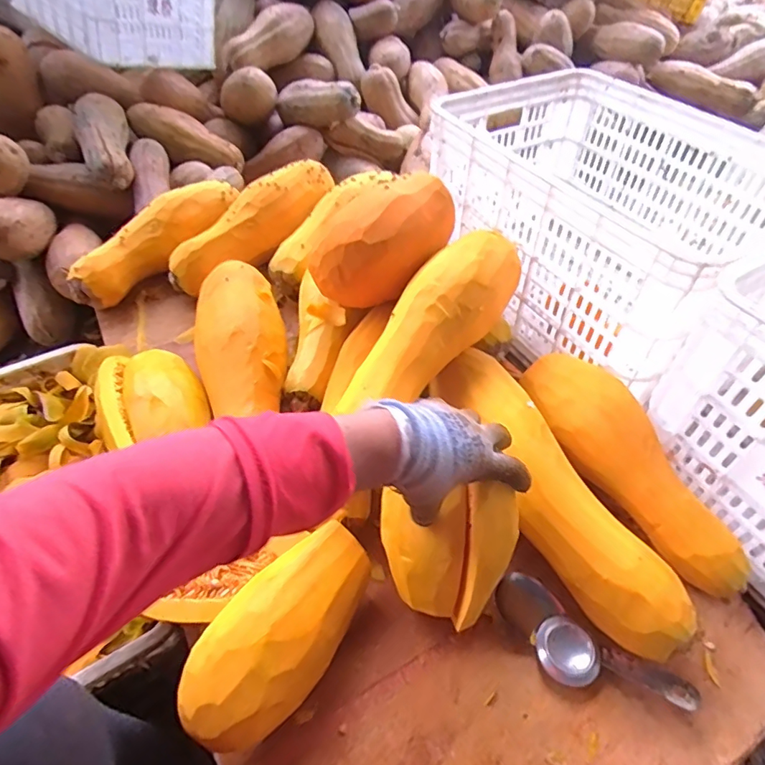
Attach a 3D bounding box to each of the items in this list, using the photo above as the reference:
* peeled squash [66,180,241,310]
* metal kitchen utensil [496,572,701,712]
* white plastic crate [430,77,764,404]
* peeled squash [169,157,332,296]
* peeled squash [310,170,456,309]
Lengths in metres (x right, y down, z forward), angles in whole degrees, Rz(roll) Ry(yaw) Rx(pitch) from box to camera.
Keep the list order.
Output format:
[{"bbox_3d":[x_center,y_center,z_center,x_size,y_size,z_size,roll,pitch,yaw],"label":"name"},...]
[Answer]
[{"bbox_3d":[-0.406,-0.261,0.894,0.080,0.099,0.334,33,58,25],"label":"peeled squash"},{"bbox_3d":[0.205,0.279,0.508,0.199,0.042,0.070,31,57,24],"label":"metal kitchen utensil"},{"bbox_3d":[0.343,-0.266,0.789,0.372,0.239,0.497,-29,56,-22],"label":"white plastic crate"},{"bbox_3d":[-0.230,-0.297,0.907,0.106,0.092,0.363,31,57,24],"label":"peeled squash"},{"bbox_3d":[0.004,-0.203,0.693,0.131,0.113,0.212,29,56,23],"label":"peeled squash"}]

